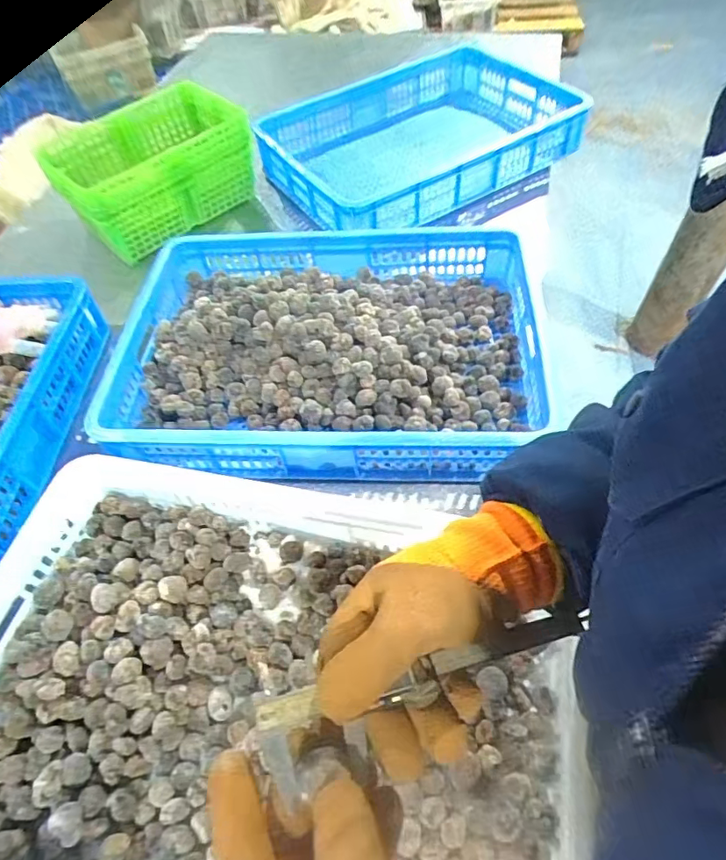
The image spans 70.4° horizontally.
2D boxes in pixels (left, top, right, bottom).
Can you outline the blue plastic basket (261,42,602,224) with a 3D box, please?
[{"bbox_3d":[0.131,-0.579,1.061,0.600,0.154,0.391,-30,58,-16],"label":"blue plastic basket"}]

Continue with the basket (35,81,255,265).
[{"bbox_3d":[-0.393,-0.491,0.968,0.328,0.146,0.209,-39,60,-21],"label":"basket"}]

